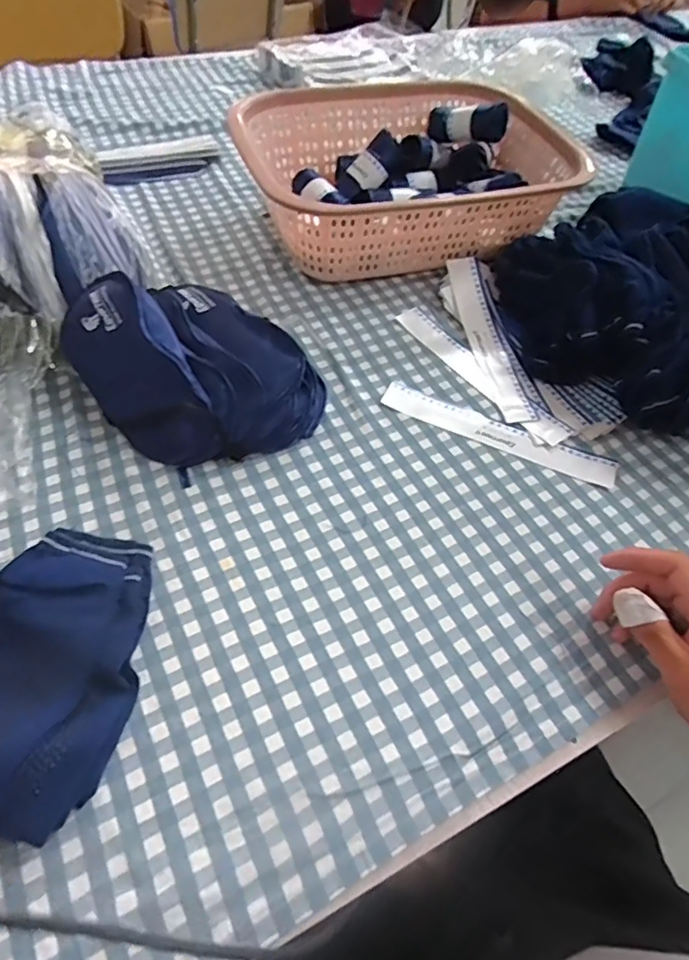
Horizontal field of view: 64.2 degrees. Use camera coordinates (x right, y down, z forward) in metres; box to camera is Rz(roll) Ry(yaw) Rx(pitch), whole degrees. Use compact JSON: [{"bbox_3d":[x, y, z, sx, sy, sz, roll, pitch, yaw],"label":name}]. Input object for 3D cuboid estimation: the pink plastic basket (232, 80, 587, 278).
[{"bbox_3d":[0.068,-0.356,0.658,0.370,0.110,0.252,-12,58,-12],"label":"pink plastic basket"}]

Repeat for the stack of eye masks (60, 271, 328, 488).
[{"bbox_3d":[-0.131,-0.096,0.477,0.203,0.084,0.150,35,61,18],"label":"stack of eye masks"}]

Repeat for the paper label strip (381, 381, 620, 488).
[{"bbox_3d":[0.143,-0.045,0.515,0.219,0.005,0.038,24,60,13],"label":"paper label strip"}]

